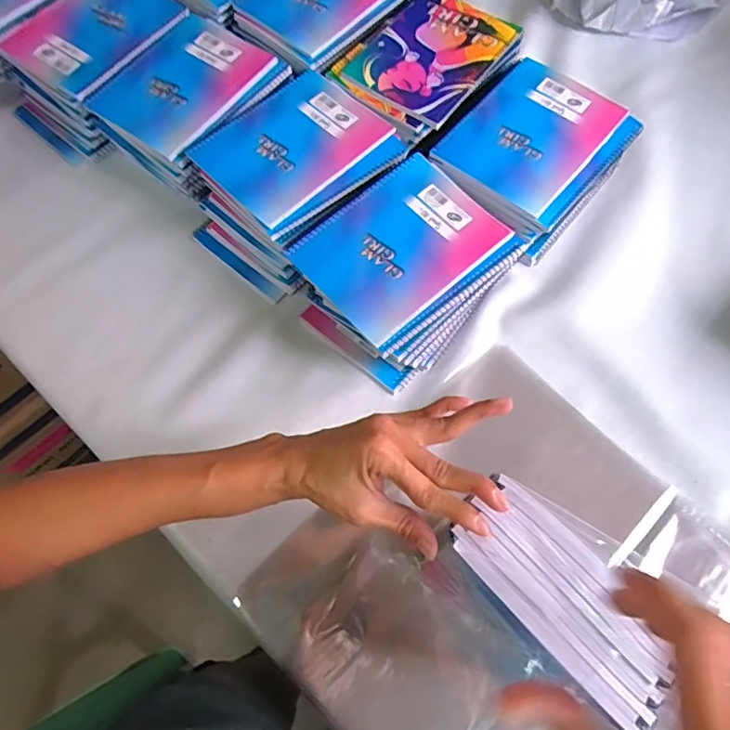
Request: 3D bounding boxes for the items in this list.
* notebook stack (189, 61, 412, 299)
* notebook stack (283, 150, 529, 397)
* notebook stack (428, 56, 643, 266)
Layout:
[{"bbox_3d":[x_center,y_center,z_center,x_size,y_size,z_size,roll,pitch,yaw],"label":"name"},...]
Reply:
[{"bbox_3d":[-0.088,-0.222,0.645,0.181,0.092,0.238,41,74,17],"label":"notebook stack"},{"bbox_3d":[0.041,-0.107,0.598,0.185,0.094,0.211,41,74,16],"label":"notebook stack"},{"bbox_3d":[0.197,-0.244,0.650,0.168,0.094,0.215,40,74,16],"label":"notebook stack"}]

